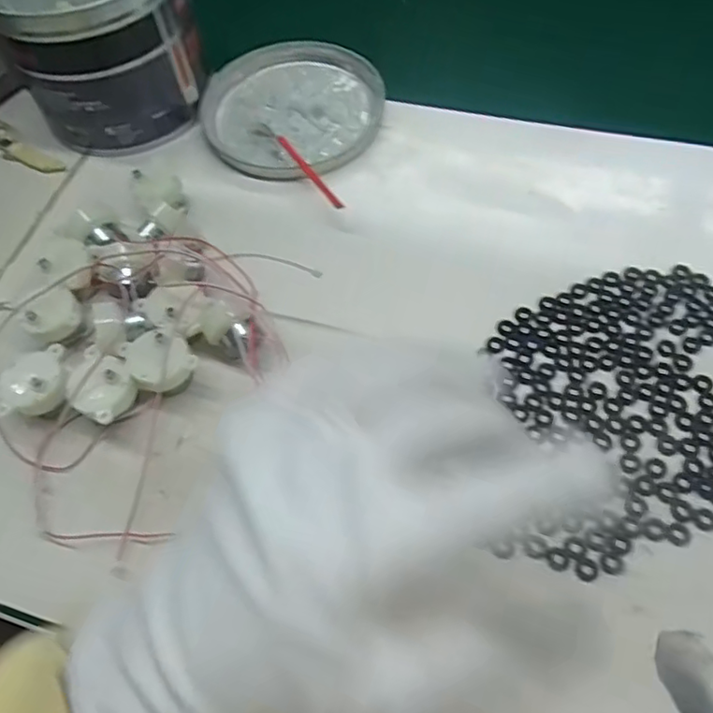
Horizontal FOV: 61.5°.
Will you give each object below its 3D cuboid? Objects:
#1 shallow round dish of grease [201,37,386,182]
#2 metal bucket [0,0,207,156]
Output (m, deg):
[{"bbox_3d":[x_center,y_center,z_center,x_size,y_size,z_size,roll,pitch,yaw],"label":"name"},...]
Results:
[{"bbox_3d":[-0.044,-0.187,0.436,0.126,0.011,0.135,-2,59,3],"label":"shallow round dish of grease"},{"bbox_3d":[-0.175,-0.224,0.411,0.122,0.103,0.126,-27,61,-12],"label":"metal bucket"}]

